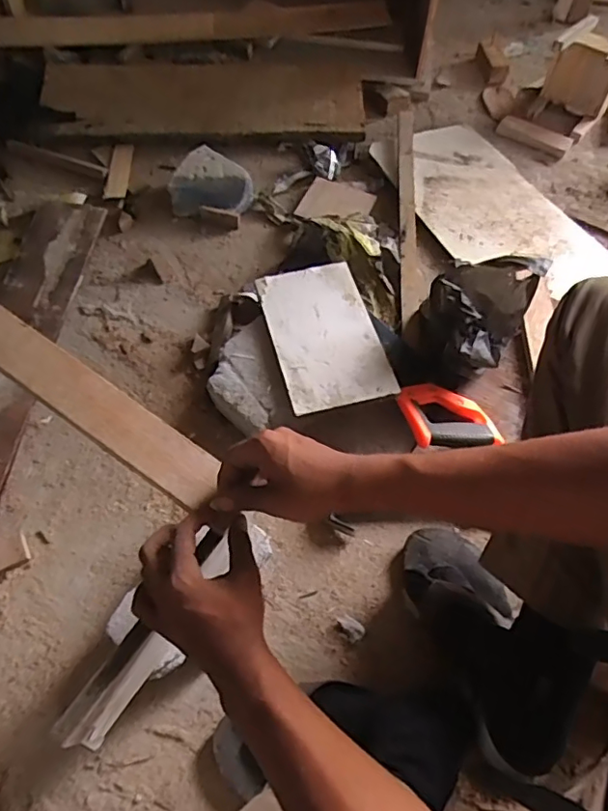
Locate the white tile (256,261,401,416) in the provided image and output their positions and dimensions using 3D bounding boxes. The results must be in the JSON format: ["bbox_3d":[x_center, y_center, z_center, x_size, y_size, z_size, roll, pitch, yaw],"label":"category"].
[{"bbox_3d":[0.030,-0.107,0.795,0.144,0.012,0.247,-12,61,-9],"label":"white tile"}]

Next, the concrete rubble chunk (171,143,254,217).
[{"bbox_3d":[-0.169,-0.417,1.024,0.149,0.070,0.121,1,62,-1],"label":"concrete rubble chunk"}]

